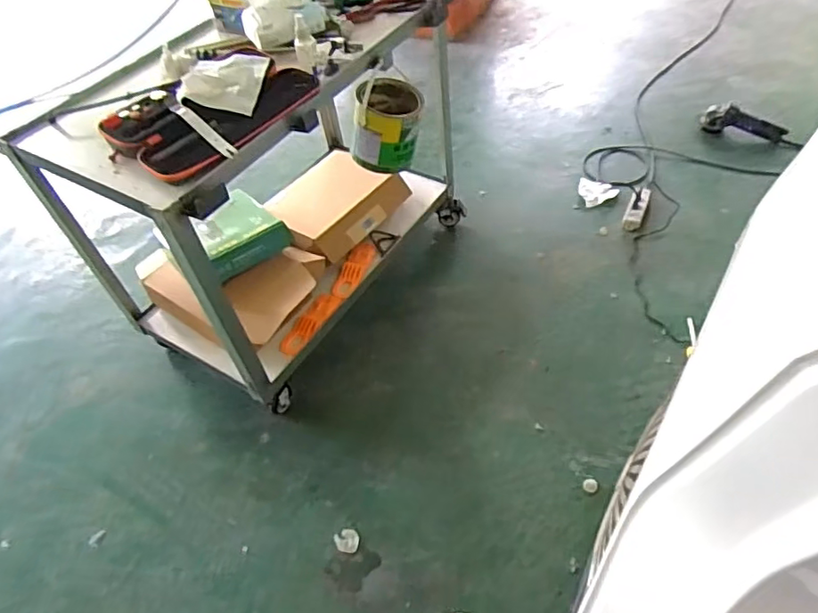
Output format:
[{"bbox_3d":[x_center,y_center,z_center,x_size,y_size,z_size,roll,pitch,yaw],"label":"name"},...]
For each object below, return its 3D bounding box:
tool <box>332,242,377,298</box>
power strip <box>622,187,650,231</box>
[{"bbox_3d":[-0.160,-0.109,1.668,0.057,0.045,0.202,19,53,19],"label":"tool"},{"bbox_3d":[0.729,-0.313,1.835,0.058,0.038,0.172,19,56,20],"label":"power strip"}]

